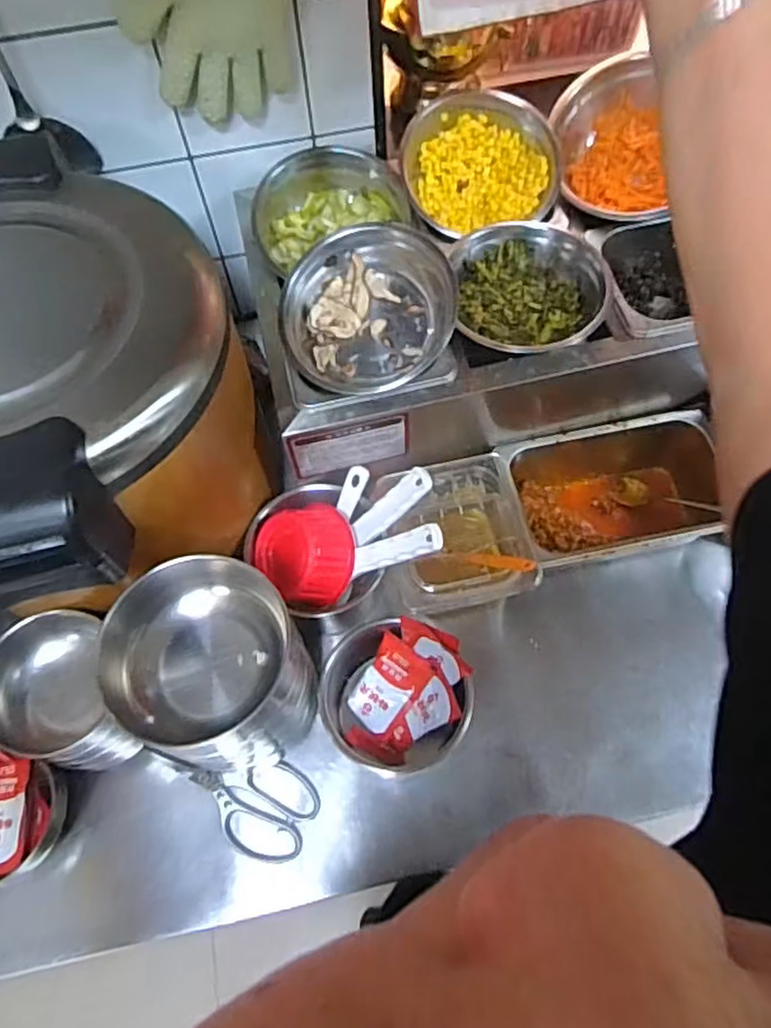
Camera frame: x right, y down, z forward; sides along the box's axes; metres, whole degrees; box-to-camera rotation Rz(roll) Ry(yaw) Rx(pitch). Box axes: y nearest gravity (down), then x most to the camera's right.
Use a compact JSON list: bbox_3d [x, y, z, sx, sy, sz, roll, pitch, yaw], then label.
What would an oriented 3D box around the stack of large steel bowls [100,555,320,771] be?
[{"bbox_3d":[-0.160,0.160,0.660,0.157,0.240,0.144,-33,66,-14],"label":"stack of large steel bowls"}]

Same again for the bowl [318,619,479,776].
[{"bbox_3d":[0.013,0.198,0.728,0.152,0.127,0.142,-1,62,2],"label":"bowl"}]

